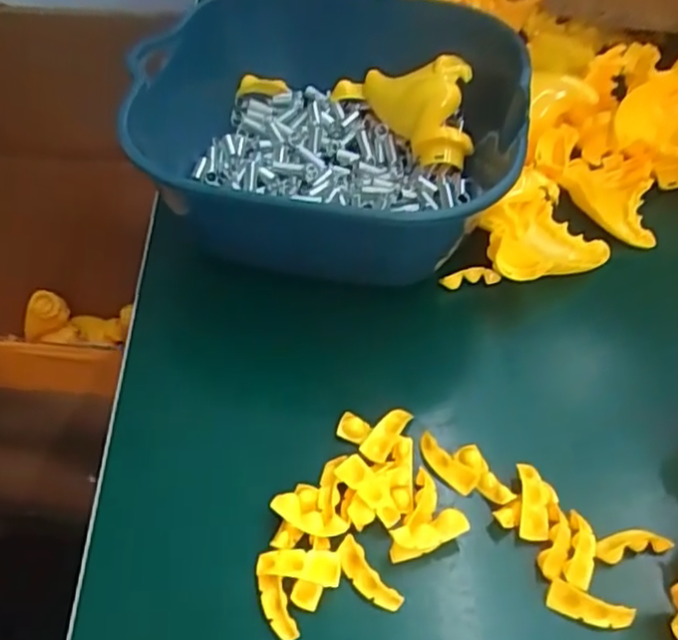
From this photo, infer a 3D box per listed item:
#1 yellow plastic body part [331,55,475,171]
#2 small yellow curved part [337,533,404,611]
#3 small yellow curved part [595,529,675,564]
[{"bbox_3d":[0.039,-0.117,0.367,0.036,0.050,0.084,-34,59,-28],"label":"yellow plastic body part"},{"bbox_3d":[0.010,0.092,0.243,0.010,0.006,0.029,-29,57,-25],"label":"small yellow curved part"},{"bbox_3d":[0.108,0.084,0.254,0.027,0.011,0.010,-8,51,-10],"label":"small yellow curved part"}]

